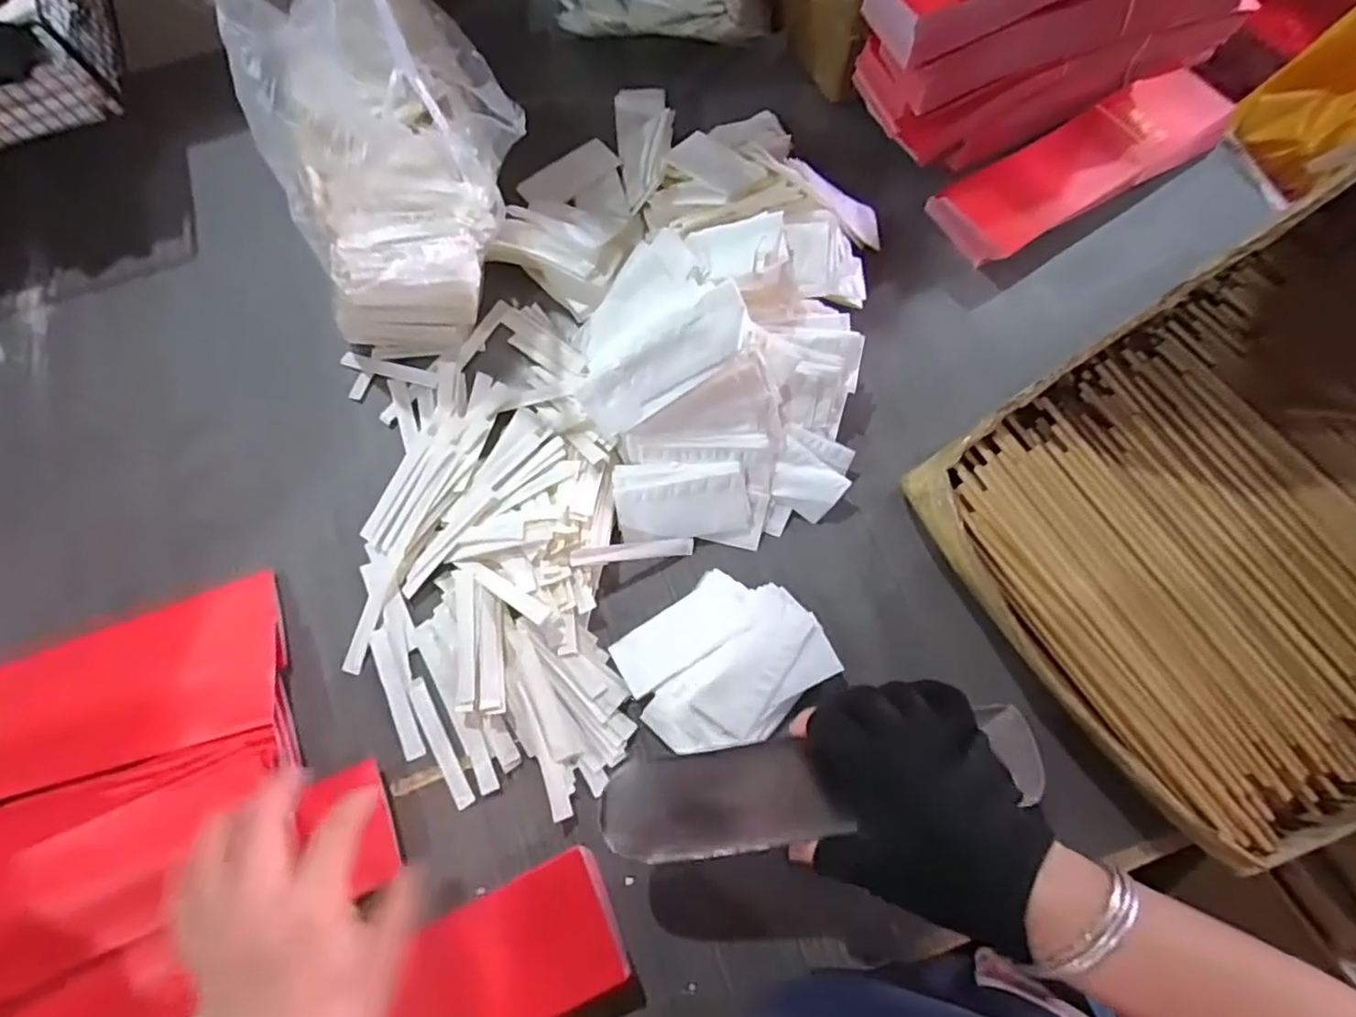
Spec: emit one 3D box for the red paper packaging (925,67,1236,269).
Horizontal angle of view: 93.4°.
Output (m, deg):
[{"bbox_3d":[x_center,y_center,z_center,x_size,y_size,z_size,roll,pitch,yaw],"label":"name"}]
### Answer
[{"bbox_3d":[0.370,-0.312,0.568,0.295,0.028,0.085,-30,75,-8],"label":"red paper packaging"}]

